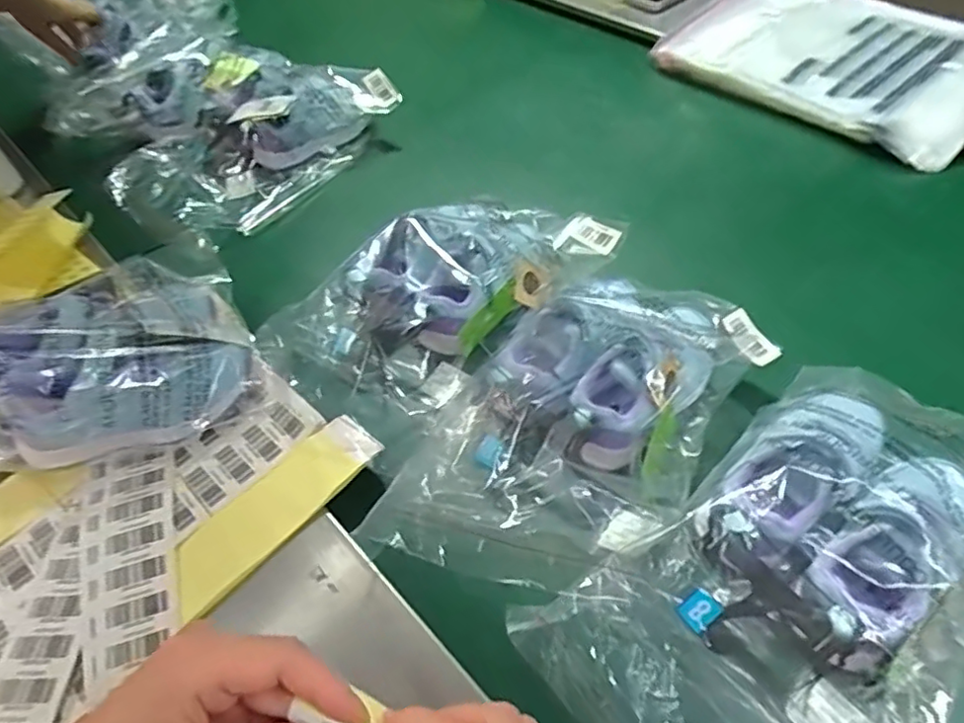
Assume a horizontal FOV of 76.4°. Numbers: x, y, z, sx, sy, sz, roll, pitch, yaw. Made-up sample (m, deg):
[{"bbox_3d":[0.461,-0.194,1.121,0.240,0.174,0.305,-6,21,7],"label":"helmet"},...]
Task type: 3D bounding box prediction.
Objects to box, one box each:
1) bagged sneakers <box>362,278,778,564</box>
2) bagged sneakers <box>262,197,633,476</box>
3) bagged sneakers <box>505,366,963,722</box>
[{"bbox_3d":[0.078,0.050,0.487,0.172,0.101,0.321,33,61,26],"label":"bagged sneakers"},{"bbox_3d":[-0.035,-0.055,0.575,0.306,0.089,0.175,-35,58,-22],"label":"bagged sneakers"},{"bbox_3d":[0.213,0.147,0.388,0.331,0.083,0.199,-33,57,-20],"label":"bagged sneakers"}]

